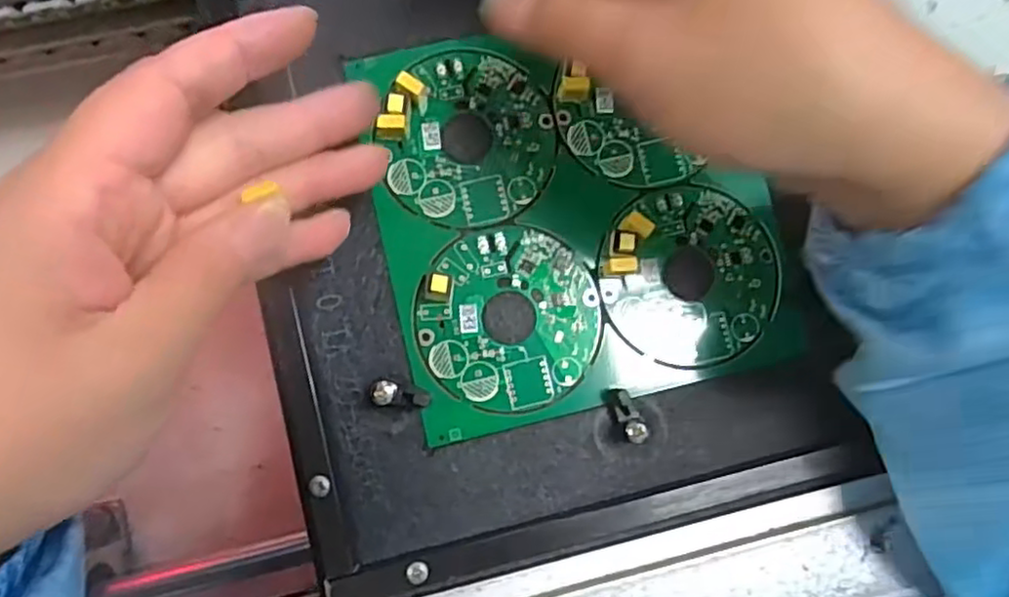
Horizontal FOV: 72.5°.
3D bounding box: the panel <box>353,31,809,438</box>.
[{"bbox_3d":[0.026,-0.033,0.253,0.141,0.015,0.142,-14,85,-5],"label":"panel"}]

